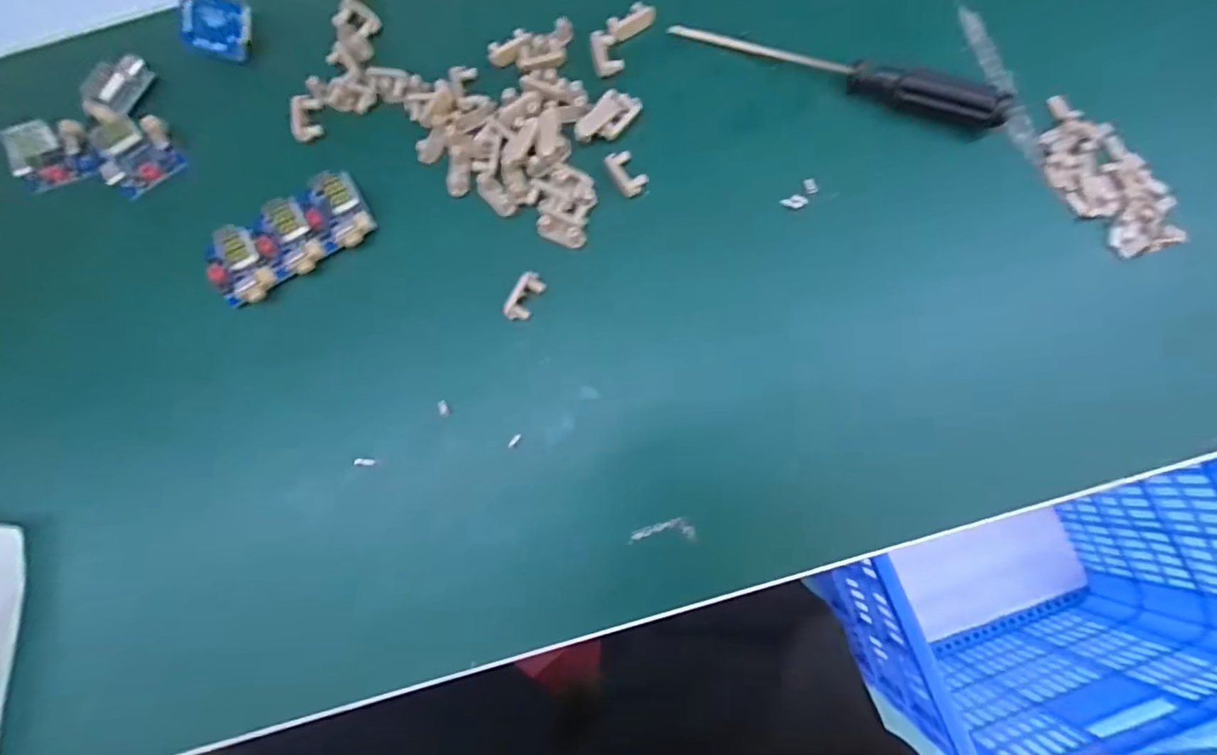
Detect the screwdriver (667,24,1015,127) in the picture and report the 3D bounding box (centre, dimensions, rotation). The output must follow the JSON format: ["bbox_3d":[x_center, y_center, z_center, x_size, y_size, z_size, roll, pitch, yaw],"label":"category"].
[{"bbox_3d":[0.090,-0.121,0.219,0.131,0.014,0.015,16,82,4],"label":"screwdriver"}]

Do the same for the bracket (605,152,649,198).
[{"bbox_3d":[0.007,-0.082,0.218,0.012,0.004,0.019,-37,82,-4],"label":"bracket"}]

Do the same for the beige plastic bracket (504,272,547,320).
[{"bbox_3d":[-0.032,-0.031,0.214,0.009,0.007,0.021,28,83,5],"label":"beige plastic bracket"}]

